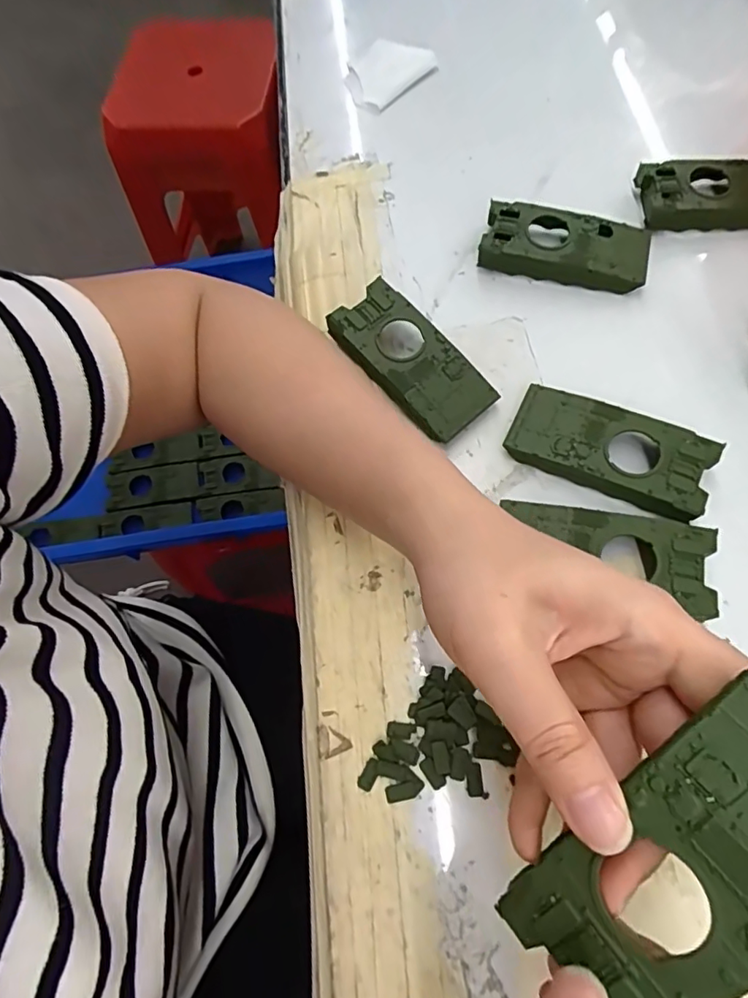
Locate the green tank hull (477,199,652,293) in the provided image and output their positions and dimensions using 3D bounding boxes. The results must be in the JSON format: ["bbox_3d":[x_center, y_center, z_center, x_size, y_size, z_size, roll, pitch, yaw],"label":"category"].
[{"bbox_3d":[0.124,-0.163,0.350,0.103,0.023,0.048,15,71,9],"label":"green tank hull"}]

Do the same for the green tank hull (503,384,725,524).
[{"bbox_3d":[0.128,-0.025,0.294,0.102,0.021,0.053,24,72,12],"label":"green tank hull"}]

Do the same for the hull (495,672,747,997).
[{"bbox_3d":[0.082,0.094,0.135,0.044,0.013,0.101,44,104,17],"label":"hull"}]

